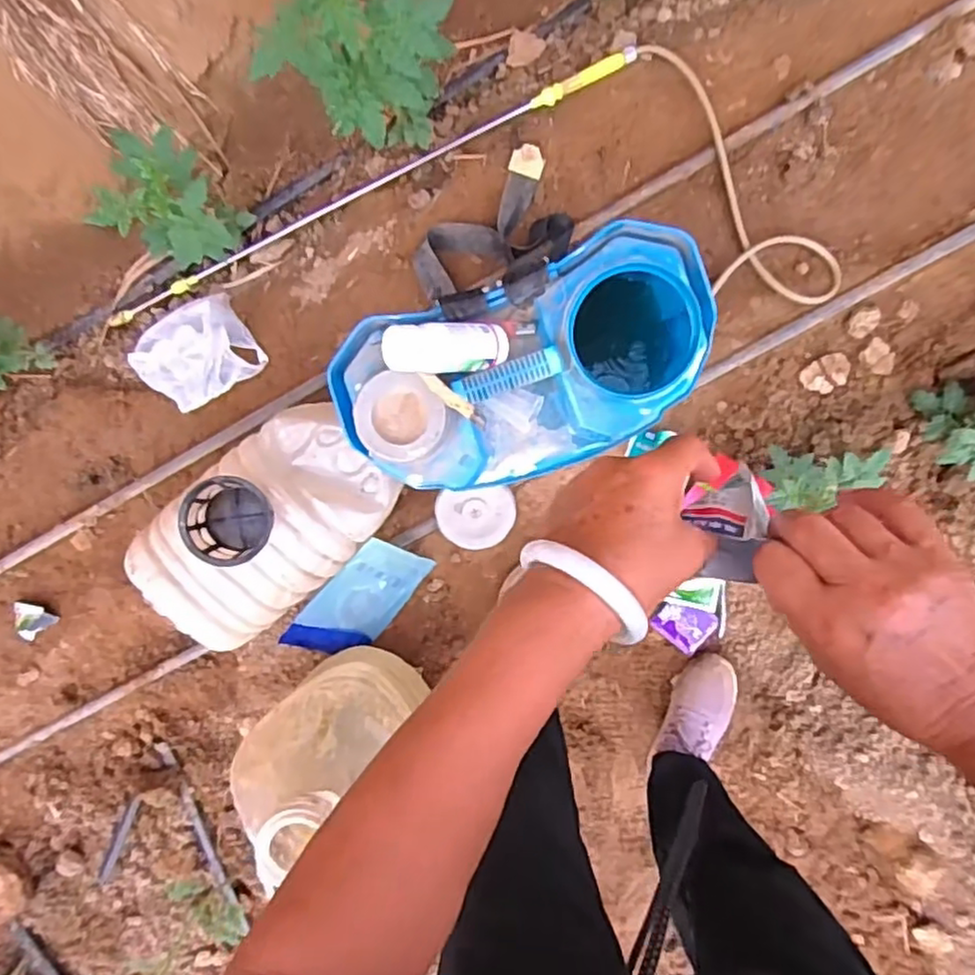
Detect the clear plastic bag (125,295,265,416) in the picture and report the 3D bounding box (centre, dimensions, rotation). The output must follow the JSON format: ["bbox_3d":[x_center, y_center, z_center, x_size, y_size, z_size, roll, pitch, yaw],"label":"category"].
[{"bbox_3d":[-0.488,-0.221,1.122,0.195,0.075,0.160,-37,88,7],"label":"clear plastic bag"}]

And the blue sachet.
[{"bbox_3d":[-0.208,0.188,1.120,0.155,0.013,0.225,34,96,-38],"label":"blue sachet"}]

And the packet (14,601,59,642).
[{"bbox_3d":[-0.817,0.242,1.214,0.071,0.036,0.073,28,94,5],"label":"packet"}]

